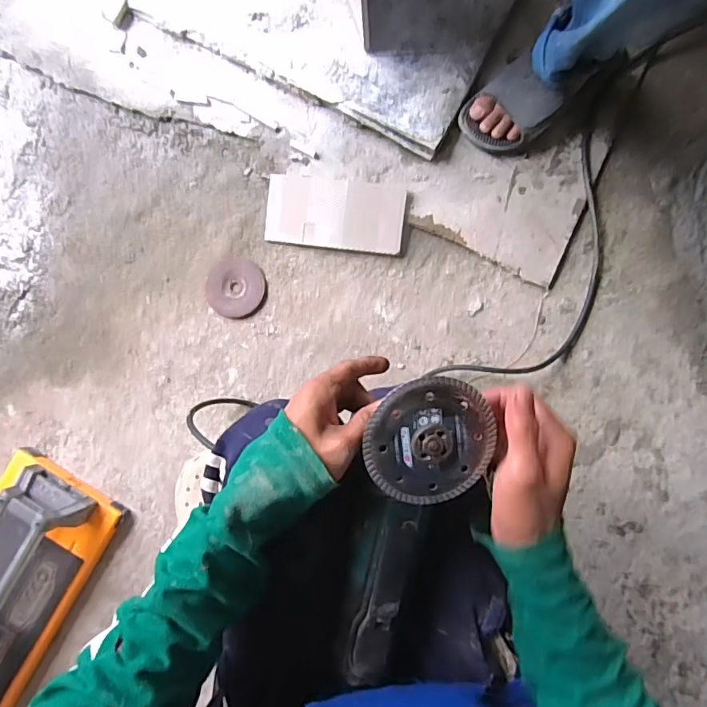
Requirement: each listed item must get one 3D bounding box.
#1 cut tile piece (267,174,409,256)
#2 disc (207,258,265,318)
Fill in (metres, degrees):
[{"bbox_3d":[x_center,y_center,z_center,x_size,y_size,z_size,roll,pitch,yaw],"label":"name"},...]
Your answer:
[{"bbox_3d":[-0.031,-0.224,0.788,0.221,0.011,0.106,8,102,8],"label":"cut tile piece"},{"bbox_3d":[-0.195,-0.108,0.806,0.094,0.004,0.094,0,86,6],"label":"disc"}]

